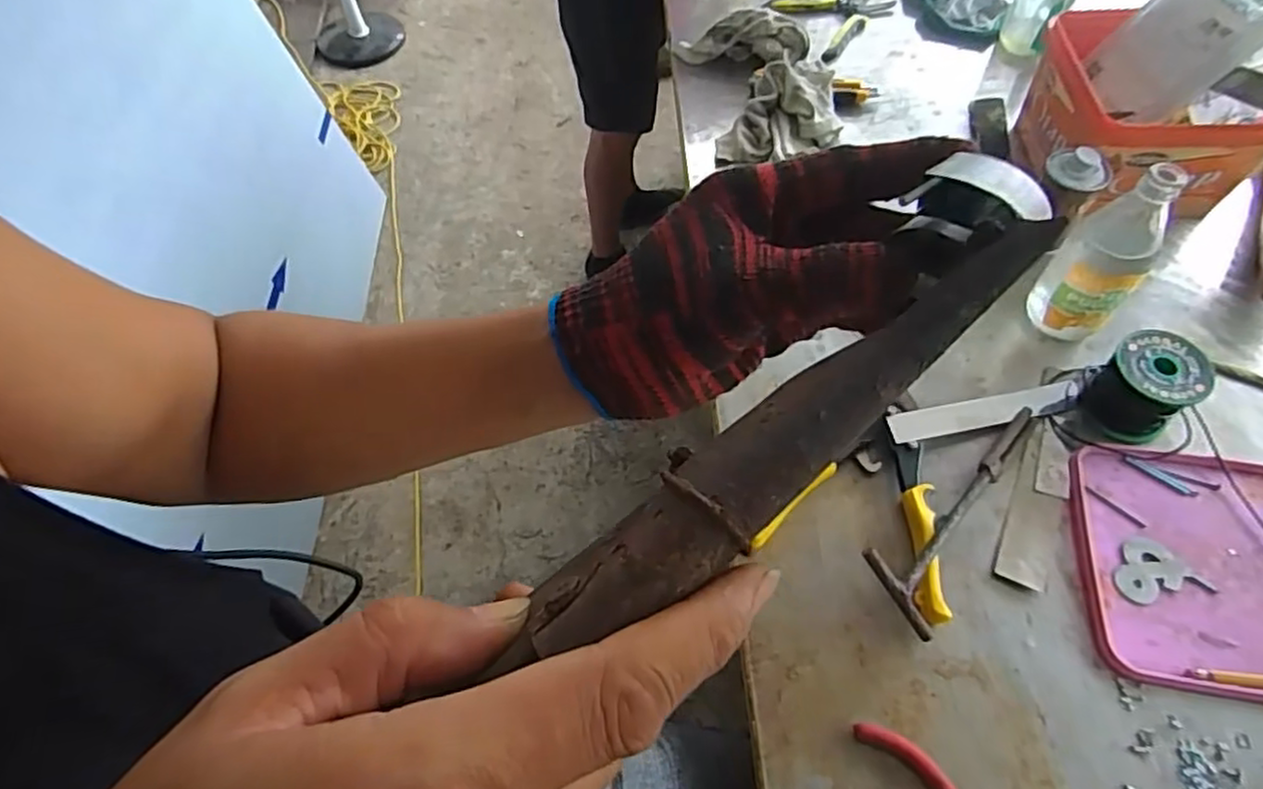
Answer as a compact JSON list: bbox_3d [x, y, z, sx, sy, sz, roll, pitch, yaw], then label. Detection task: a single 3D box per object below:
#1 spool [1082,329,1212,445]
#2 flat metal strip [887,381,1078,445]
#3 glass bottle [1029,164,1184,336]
[{"bbox_3d":[0.422,-0.006,0.574,0.077,0.059,0.066,-36,62,-17],"label":"spool"},{"bbox_3d":[0.305,0.015,0.594,0.178,0.007,0.028,-10,60,-11],"label":"flat metal strip"},{"bbox_3d":[0.395,-0.115,0.583,0.064,0.166,0.055,32,66,22],"label":"glass bottle"}]

